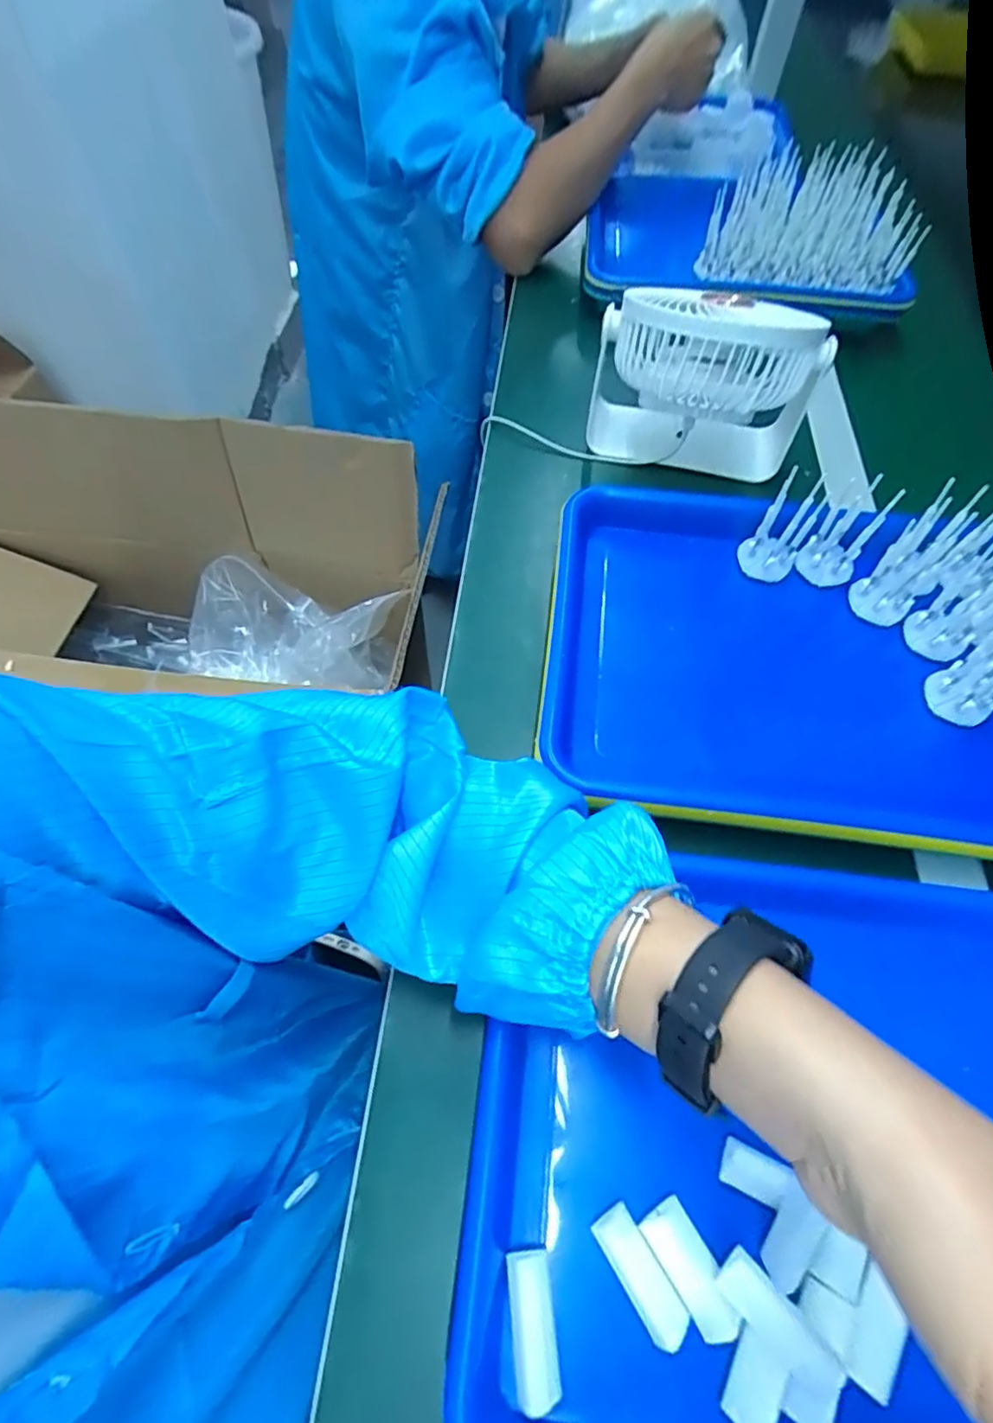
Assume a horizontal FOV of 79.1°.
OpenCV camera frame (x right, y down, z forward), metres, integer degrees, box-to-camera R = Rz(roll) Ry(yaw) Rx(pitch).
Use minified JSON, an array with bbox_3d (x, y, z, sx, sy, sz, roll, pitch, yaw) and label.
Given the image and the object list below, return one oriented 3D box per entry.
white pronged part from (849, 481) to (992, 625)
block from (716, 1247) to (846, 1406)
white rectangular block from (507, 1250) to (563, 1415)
[{"bbox_3d":[0.285,-0.105,0.408,0.036,0.023,0.099,40,107,22],"label":"white pronged part"},{"bbox_3d":[0.113,0.248,0.244,0.017,0.013,0.048,-39,68,-21],"label":"block"},{"bbox_3d":[0.015,0.255,0.249,0.020,0.005,0.047,14,41,-21],"label":"white rectangular block"}]

